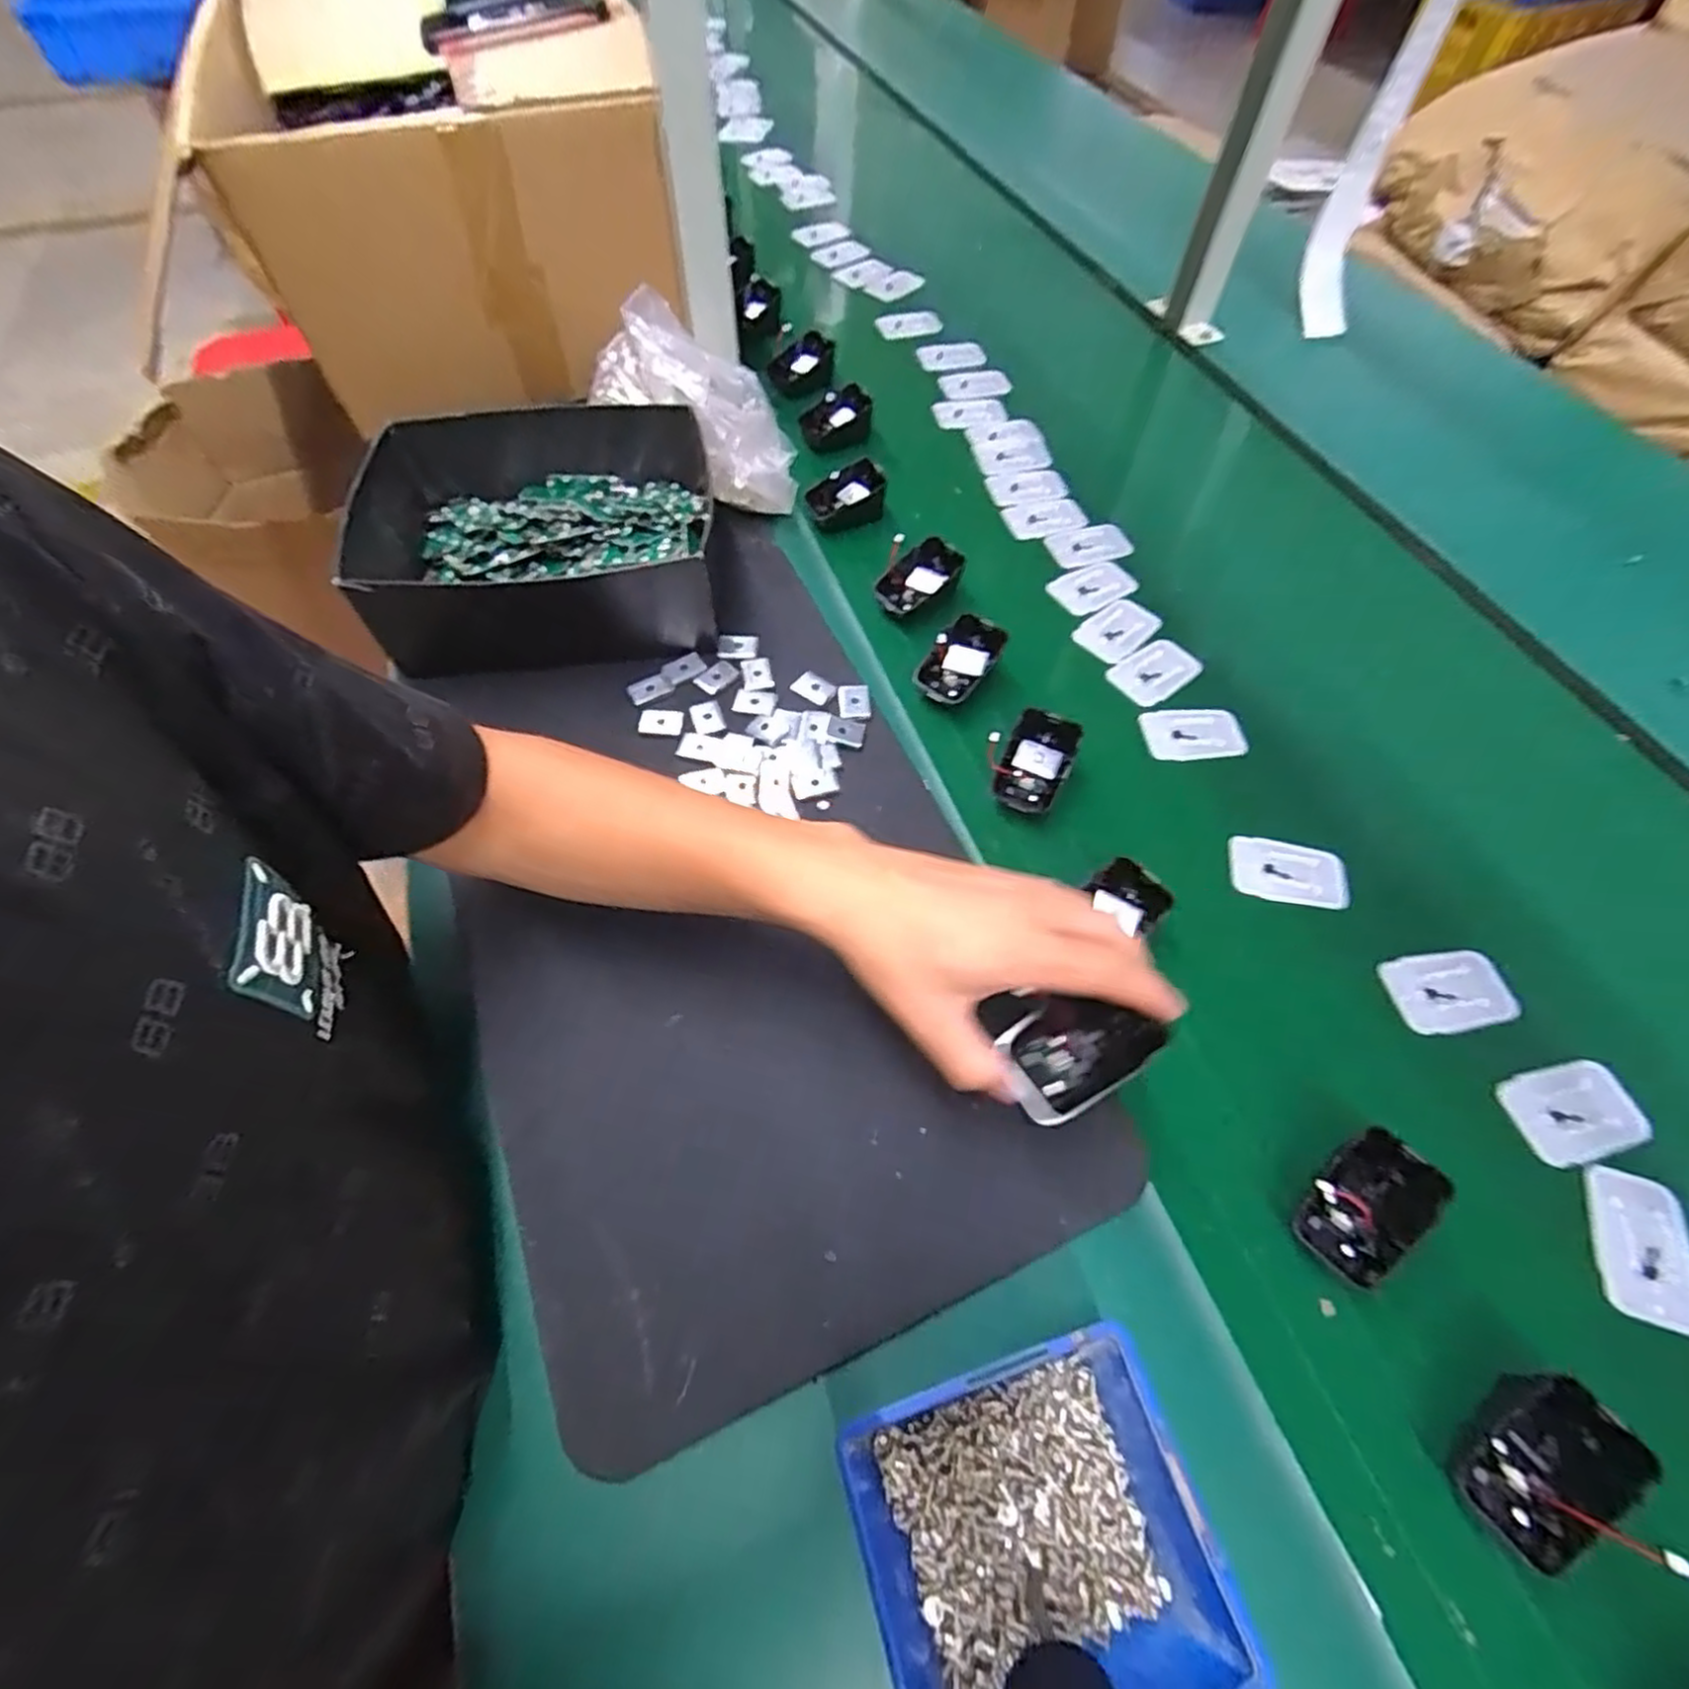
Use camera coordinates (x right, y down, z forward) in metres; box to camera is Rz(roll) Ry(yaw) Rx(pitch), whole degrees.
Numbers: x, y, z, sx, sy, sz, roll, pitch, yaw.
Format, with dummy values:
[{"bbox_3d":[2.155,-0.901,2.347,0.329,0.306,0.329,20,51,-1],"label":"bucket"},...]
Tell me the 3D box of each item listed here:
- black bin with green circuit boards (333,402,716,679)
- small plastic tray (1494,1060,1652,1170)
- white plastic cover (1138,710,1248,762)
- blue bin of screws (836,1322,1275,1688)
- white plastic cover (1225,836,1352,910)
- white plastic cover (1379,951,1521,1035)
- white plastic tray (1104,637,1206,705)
[{"bbox_3d":[-0.225,-0.241,0.552,0.240,0.079,0.217,-5,62,-3],"label":"black bin with green circuit boards"},{"bbox_3d":[0.401,0.146,0.398,0.069,0.007,0.047,-16,63,-8],"label":"small plastic tray"},{"bbox_3d":[0.256,-0.081,0.531,0.070,0.004,0.042,-5,72,4],"label":"white plastic cover"},{"bbox_3d":[0.070,0.265,0.280,0.126,0.058,0.115,-18,64,-11],"label":"blue bin of screws"},{"bbox_3d":[0.289,0.018,0.471,0.072,0.013,0.040,13,62,7],"label":"white plastic cover"},{"bbox_3d":[0.360,0.088,0.430,0.065,0.010,0.046,-6,62,-3],"label":"white plastic cover"},{"bbox_3d":[0.242,-0.135,0.561,0.066,0.008,0.043,-31,66,-15],"label":"white plastic tray"}]

